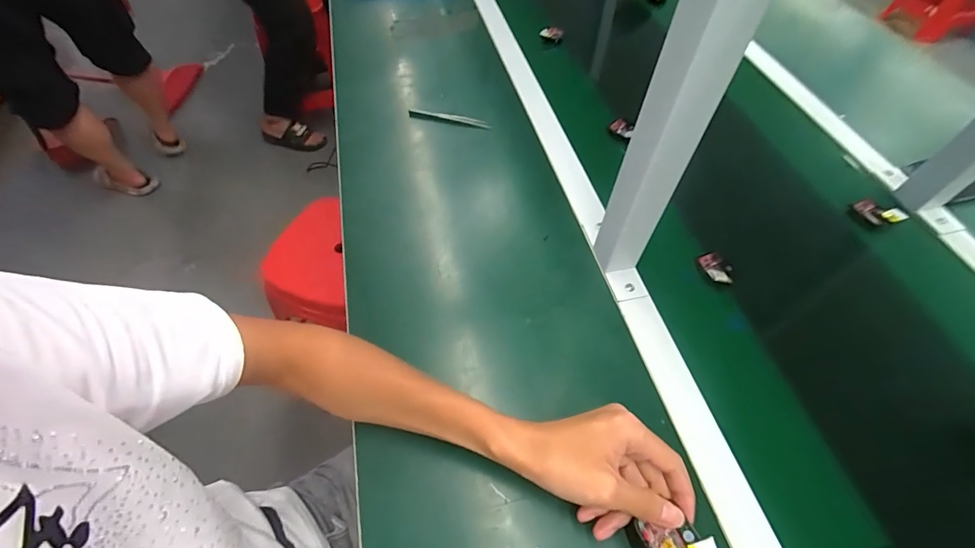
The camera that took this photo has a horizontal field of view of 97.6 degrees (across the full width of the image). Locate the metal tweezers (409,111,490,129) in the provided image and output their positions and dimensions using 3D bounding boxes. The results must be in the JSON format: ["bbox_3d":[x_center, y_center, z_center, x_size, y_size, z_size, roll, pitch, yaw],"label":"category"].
[{"bbox_3d":[-0.060,-0.246,0.671,0.131,0.007,0.016,10,58,8],"label":"metal tweezers"}]

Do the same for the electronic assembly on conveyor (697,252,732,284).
[{"bbox_3d":[0.273,-0.006,0.507,0.032,0.014,0.047,-16,58,-8],"label":"electronic assembly on conveyor"}]

